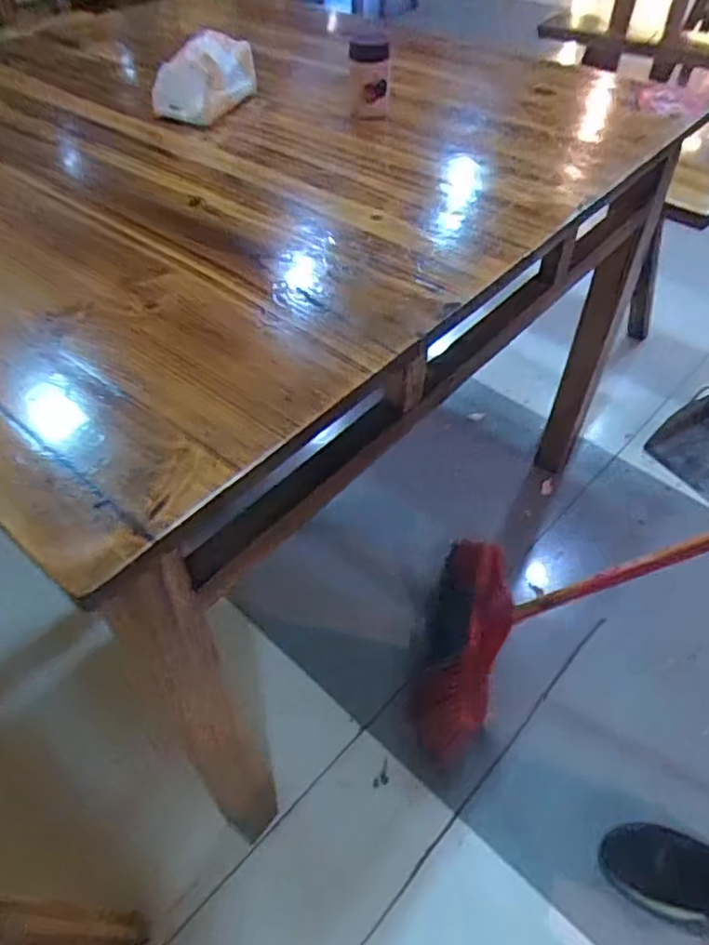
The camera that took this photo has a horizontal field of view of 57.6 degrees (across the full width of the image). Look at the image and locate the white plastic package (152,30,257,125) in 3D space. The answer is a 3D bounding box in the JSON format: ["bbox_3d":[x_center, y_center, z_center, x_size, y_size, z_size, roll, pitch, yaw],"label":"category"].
[{"bbox_3d":[-0.191,-0.499,0.806,0.087,0.067,0.135,17,51,13],"label":"white plastic package"}]

